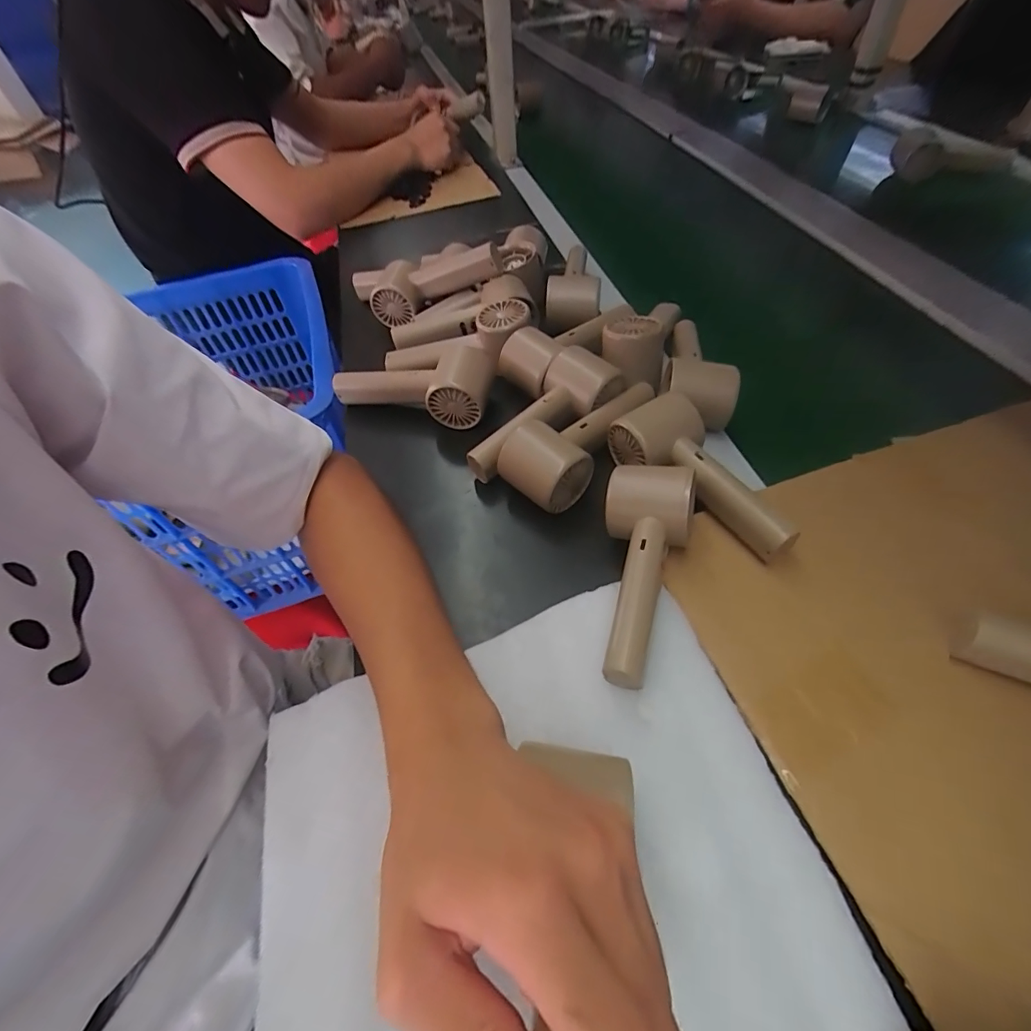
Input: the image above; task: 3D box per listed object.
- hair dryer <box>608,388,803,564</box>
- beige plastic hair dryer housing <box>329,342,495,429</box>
[{"bbox_3d":[0.131,-0.026,0.358,0.059,0.048,0.146,-20,53,-10],"label":"hair dryer"},{"bbox_3d":[-0.097,-0.135,0.480,0.157,0.054,0.077,14,55,16],"label":"beige plastic hair dryer housing"}]

